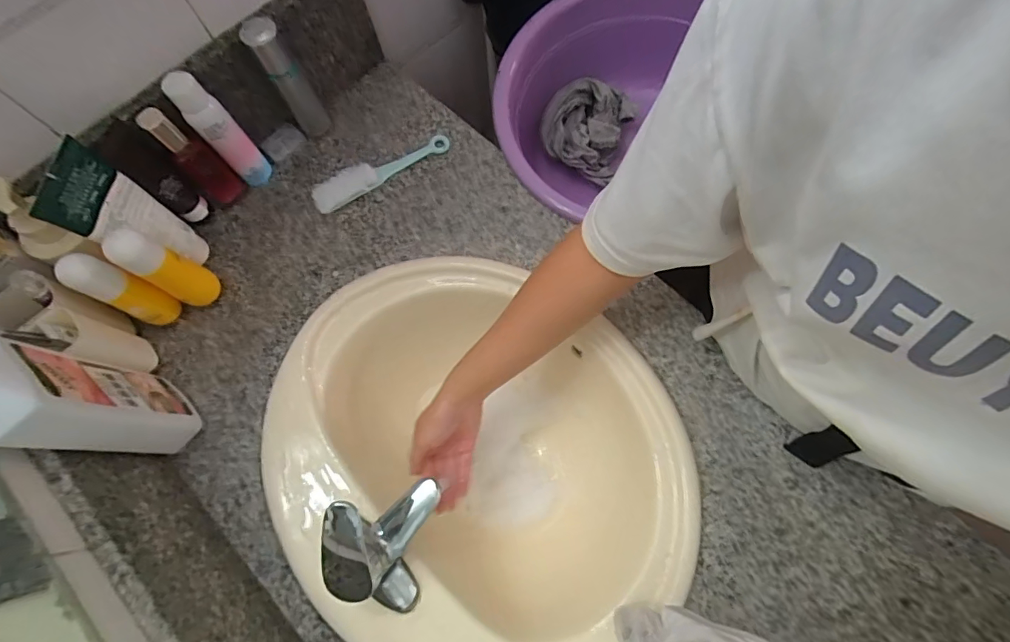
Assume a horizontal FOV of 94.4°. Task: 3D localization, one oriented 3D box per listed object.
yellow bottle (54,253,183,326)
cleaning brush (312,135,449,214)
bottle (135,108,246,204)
[{"bbox_3d":[-0.442,-0.032,0.554,0.041,0.149,0.043,-1,72,2],"label":"yellow bottle"},{"bbox_3d":[-0.174,-0.214,0.659,0.203,0.022,0.039,-27,73,-6],"label":"cleaning brush"},{"bbox_3d":[-0.394,-0.203,0.597,0.034,0.151,0.042,40,78,13],"label":"bottle"}]

